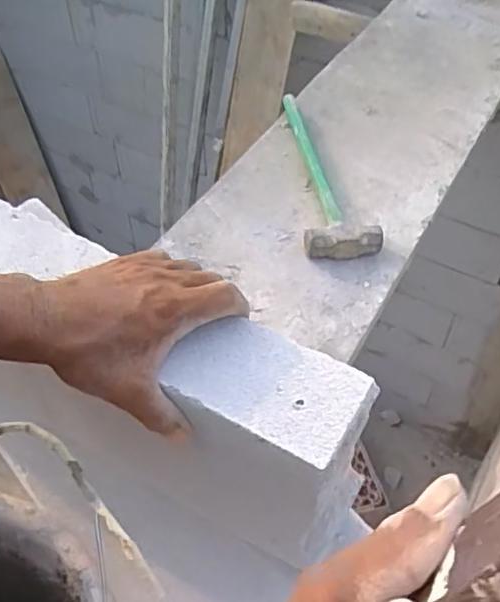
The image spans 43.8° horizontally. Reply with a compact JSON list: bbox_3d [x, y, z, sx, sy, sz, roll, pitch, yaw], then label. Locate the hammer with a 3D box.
[{"bbox_3d":[0.111,-0.199,0.925,0.104,0.042,0.347,-4,47,-2],"label":"hammer"}]

